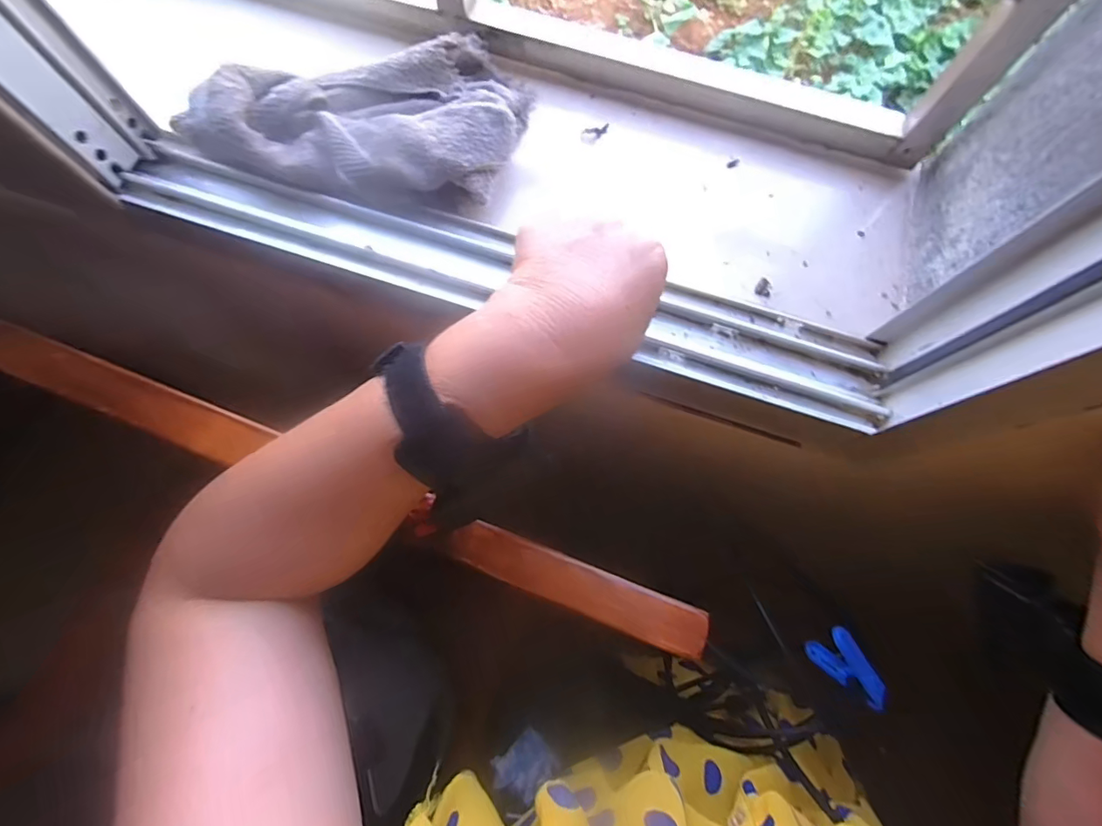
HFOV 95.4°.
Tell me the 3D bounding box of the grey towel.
[{"bbox_3d":[-0.134,-0.229,0.371,0.216,0.049,0.164,12,74,2],"label":"grey towel"}]

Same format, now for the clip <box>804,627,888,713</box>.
[{"bbox_3d":[0.221,0.187,0.374,0.028,0.031,0.050,-42,79,-12],"label":"clip"}]

